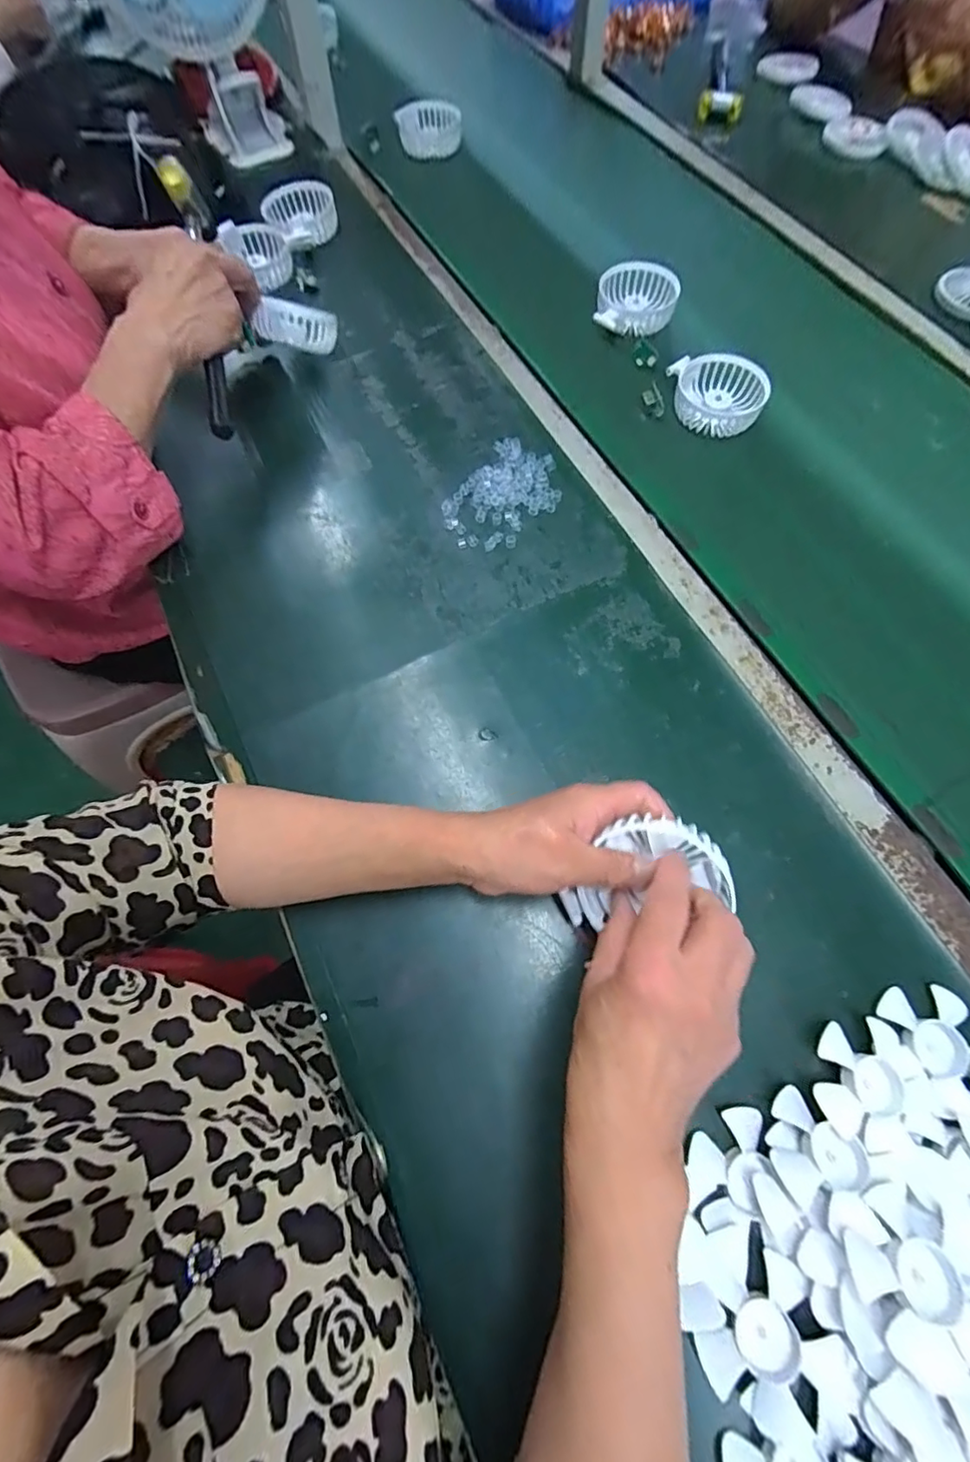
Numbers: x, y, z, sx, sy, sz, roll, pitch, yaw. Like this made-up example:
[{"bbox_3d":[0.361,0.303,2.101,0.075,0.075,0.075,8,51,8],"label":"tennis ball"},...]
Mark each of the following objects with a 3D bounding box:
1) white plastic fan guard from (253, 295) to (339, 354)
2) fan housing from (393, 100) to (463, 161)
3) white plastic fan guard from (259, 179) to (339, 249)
[{"bbox_3d":[-0.205,-0.433,0.575,0.092,0.040,0.031,-19,66,-36],"label":"white plastic fan guard"},{"bbox_3d":[-0.082,-0.881,0.791,0.093,0.051,0.051,-26,70,-9],"label":"fan housing"},{"bbox_3d":[-0.234,-0.656,0.686,0.089,0.038,0.112,-24,70,-7],"label":"white plastic fan guard"}]

